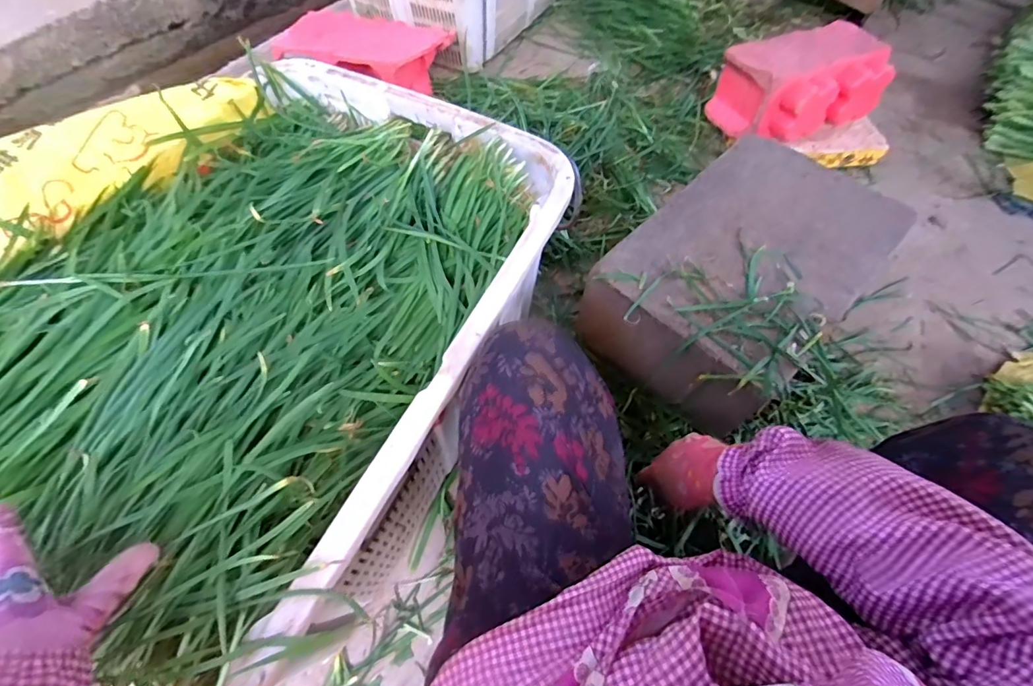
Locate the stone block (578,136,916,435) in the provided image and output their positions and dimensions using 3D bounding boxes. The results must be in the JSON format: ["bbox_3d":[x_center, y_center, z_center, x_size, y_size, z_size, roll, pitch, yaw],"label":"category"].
[{"bbox_3d":[0.351,-0.109,0.756,0.292,0.166,0.442,41,67,18],"label":"stone block"}]

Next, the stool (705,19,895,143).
[{"bbox_3d":[0.625,-0.554,1.036,0.319,0.148,0.182,-17,63,-11],"label":"stool"}]

